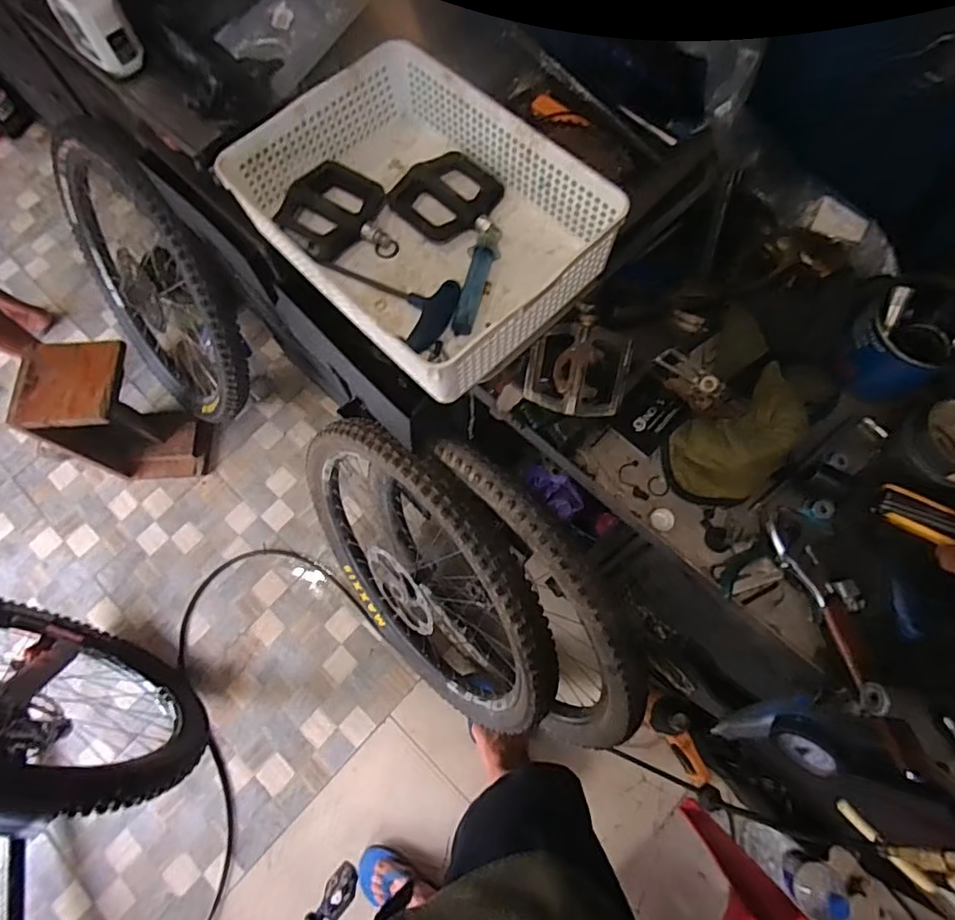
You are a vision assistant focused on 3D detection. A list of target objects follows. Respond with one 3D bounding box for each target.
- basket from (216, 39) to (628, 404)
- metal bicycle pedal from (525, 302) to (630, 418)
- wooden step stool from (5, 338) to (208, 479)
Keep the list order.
[{"bbox_3d":[-0.056,-0.242,0.547,0.238,0.087,0.322,-43,75,-11],"label":"basket"},{"bbox_3d":[0.105,-0.099,0.563,0.098,0.027,0.106,16,113,10],"label":"metal bicycle pedal"},{"bbox_3d":[-0.868,-0.100,1.333,0.257,0.391,0.214,3,72,3],"label":"wooden step stool"}]

